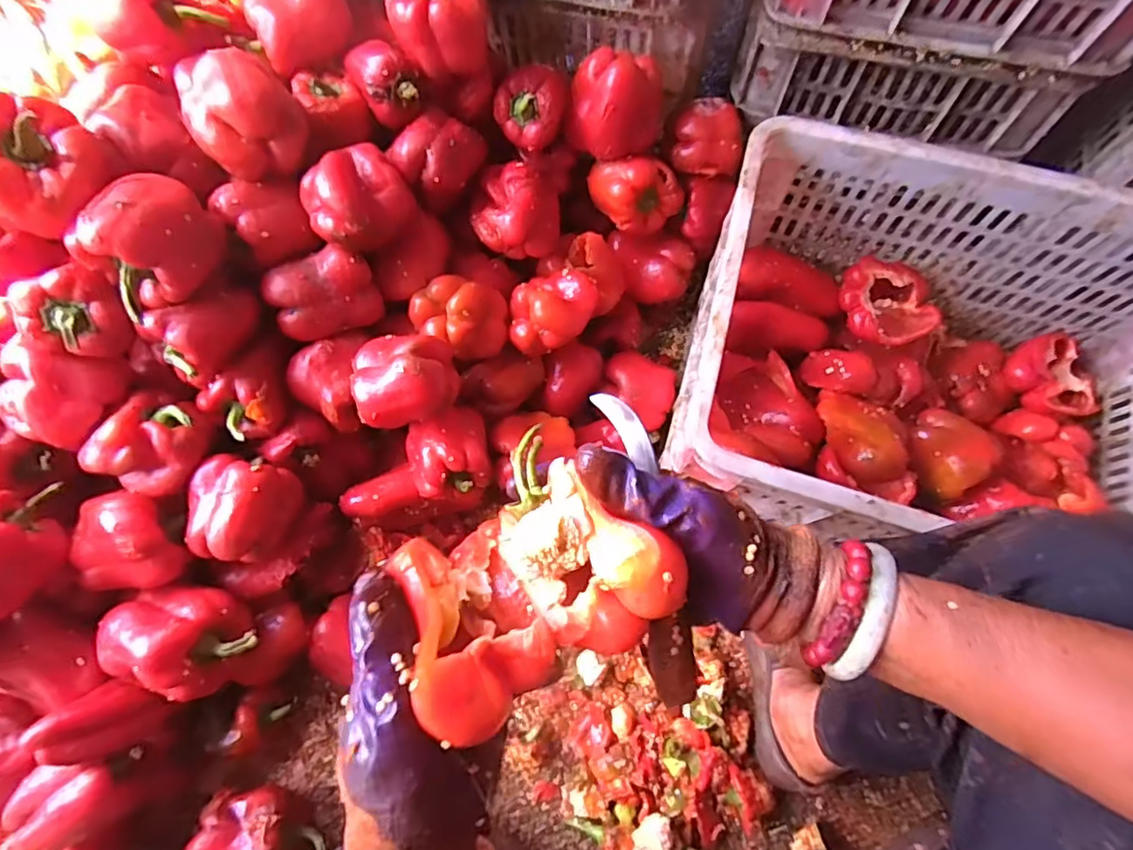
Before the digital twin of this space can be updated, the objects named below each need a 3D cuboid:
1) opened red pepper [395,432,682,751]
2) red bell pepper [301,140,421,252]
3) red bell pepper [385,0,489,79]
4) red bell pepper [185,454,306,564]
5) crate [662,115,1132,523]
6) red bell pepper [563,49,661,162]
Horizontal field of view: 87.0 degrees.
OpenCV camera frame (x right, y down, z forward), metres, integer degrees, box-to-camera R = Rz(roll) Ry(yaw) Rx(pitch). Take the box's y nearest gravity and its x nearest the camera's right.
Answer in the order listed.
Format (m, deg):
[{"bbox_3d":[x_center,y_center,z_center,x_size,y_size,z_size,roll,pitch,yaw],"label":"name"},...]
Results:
[{"bbox_3d":[-0.021,0.080,0.294,0.121,0.064,0.107,-43,77,-10],"label":"opened red pepper"},{"bbox_3d":[-0.204,-0.221,0.586,0.101,0.071,0.083,-39,77,-9],"label":"red bell pepper"},{"bbox_3d":[-0.124,-0.397,0.593,0.089,0.081,0.094,0,74,1],"label":"red bell pepper"},{"bbox_3d":[-0.327,0.086,0.598,0.086,0.071,0.096,13,75,5],"label":"red bell pepper"},{"bbox_3d":[0.382,-0.038,0.597,0.505,0.247,0.339,15,75,6],"label":"crate"},{"bbox_3d":[0.052,-0.348,0.643,0.103,0.081,0.086,5,74,3],"label":"red bell pepper"}]

